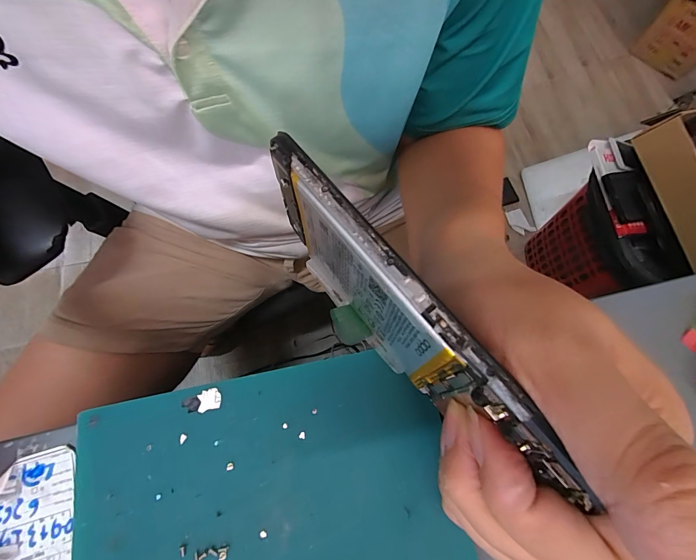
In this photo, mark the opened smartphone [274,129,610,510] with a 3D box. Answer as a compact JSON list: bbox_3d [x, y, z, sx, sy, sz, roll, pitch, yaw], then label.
[{"bbox_3d":[0.014,0.016,0.139,0.009,0.082,0.144,-34,74,-18],"label":"opened smartphone"}]

